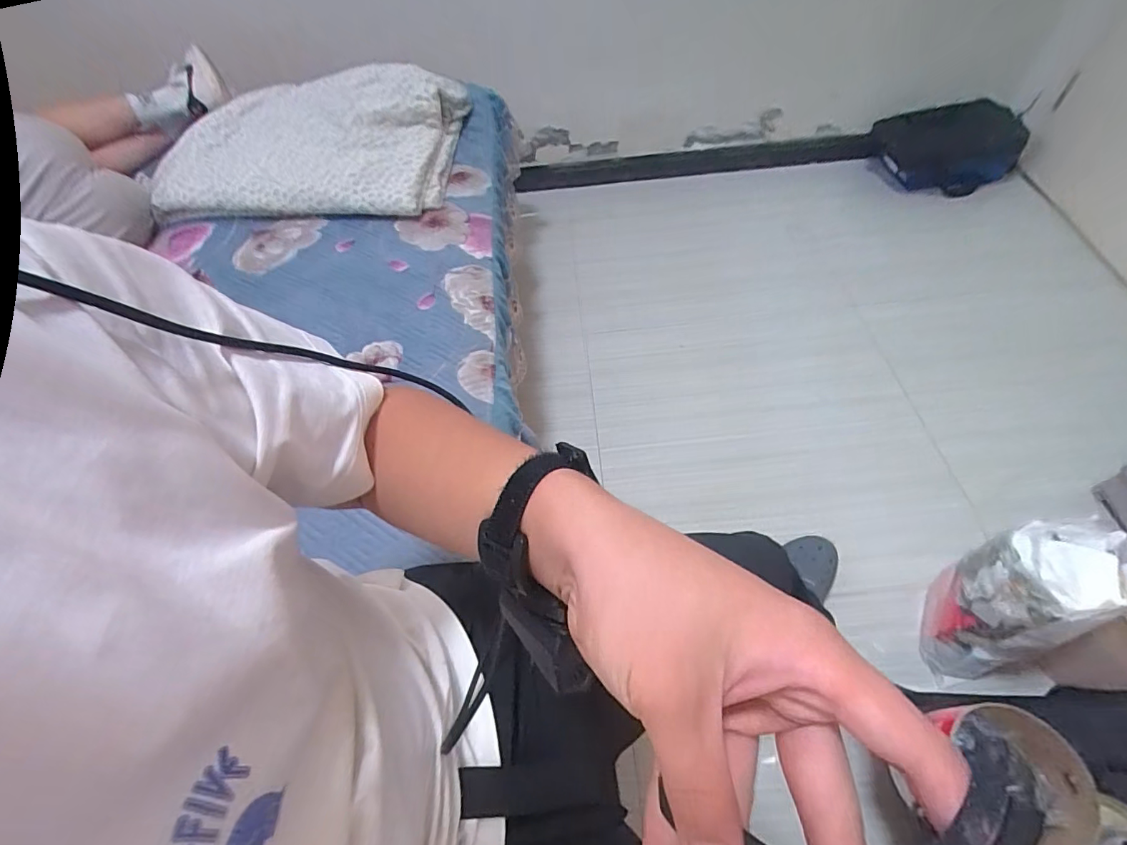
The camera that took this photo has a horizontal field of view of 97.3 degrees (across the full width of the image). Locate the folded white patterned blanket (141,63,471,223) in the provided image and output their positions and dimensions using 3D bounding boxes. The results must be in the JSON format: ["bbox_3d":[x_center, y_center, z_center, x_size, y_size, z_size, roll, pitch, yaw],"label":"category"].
[{"bbox_3d":[-0.542,-0.644,1.058,0.619,0.134,0.512,-1,56,4],"label":"folded white patterned blanket"}]

